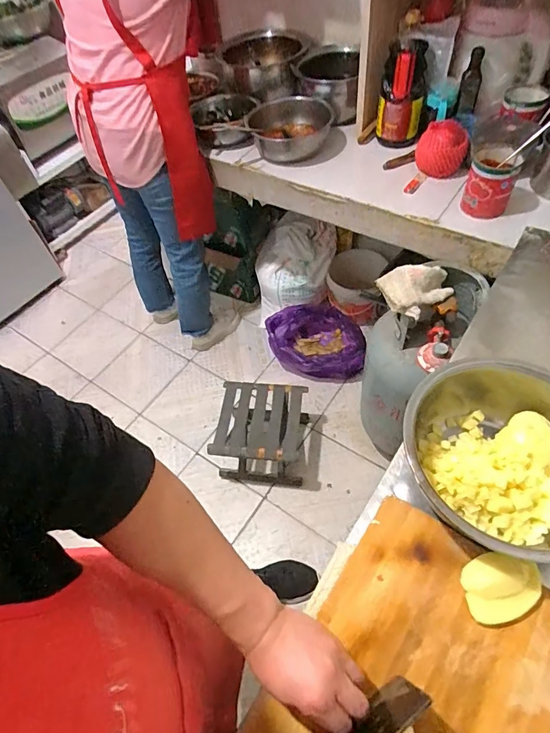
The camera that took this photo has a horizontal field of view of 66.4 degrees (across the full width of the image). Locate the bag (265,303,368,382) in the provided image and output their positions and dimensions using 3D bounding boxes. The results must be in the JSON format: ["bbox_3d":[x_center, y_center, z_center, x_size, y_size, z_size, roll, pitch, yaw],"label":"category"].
[{"bbox_3d":[0.156,-0.099,1.647,0.379,0.185,0.290,2,55,9],"label":"bag"}]

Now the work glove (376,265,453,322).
[{"bbox_3d":[0.322,-0.174,0.937,0.157,0.053,0.141,-18,55,-5],"label":"work glove"}]

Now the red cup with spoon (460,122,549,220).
[{"bbox_3d":[0.509,-0.439,0.931,0.134,0.180,0.154,21,60,21],"label":"red cup with spoon"}]

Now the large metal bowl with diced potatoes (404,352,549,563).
[{"bbox_3d":[0.310,0.118,0.542,0.244,0.086,0.245,-3,54,4],"label":"large metal bowl with diced potatoes"}]

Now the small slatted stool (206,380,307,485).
[{"bbox_3d":[-0.039,0.223,1.383,0.271,0.227,0.271,4,55,10],"label":"small slatted stool"}]

